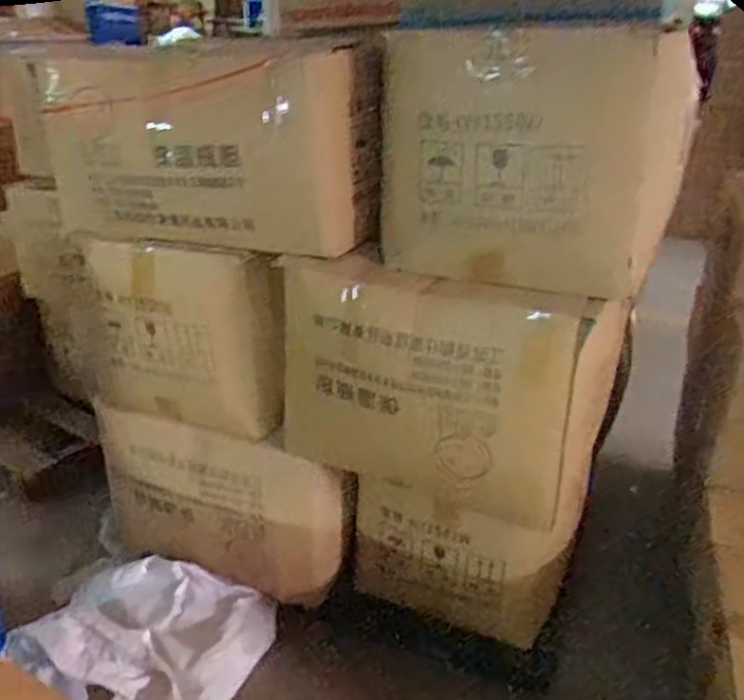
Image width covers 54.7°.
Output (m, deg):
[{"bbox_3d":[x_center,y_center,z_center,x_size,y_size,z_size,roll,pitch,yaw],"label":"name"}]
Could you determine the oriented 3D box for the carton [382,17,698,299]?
[{"bbox_3d":[0.268,-0.337,1.245,0.466,0.395,0.293,21,30,33],"label":"carton"}]

